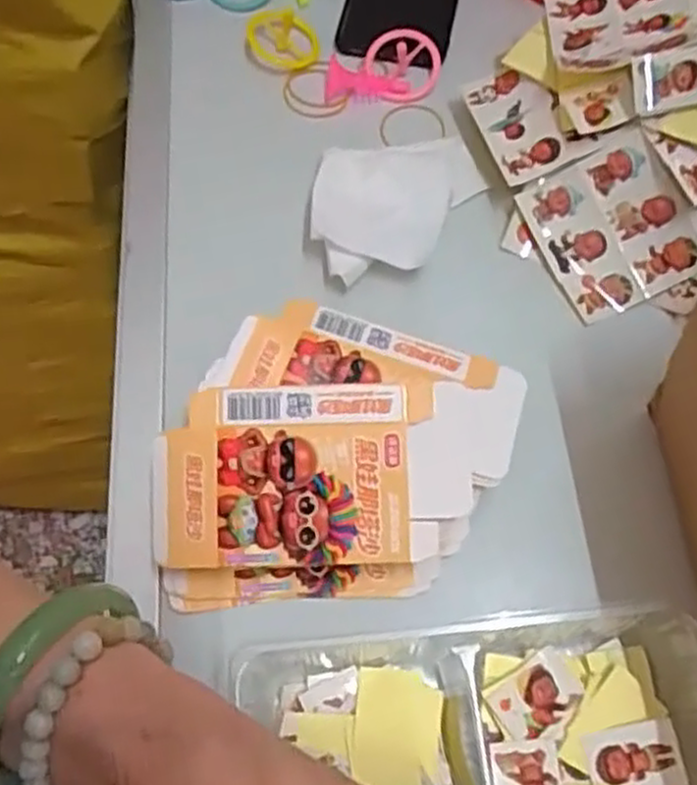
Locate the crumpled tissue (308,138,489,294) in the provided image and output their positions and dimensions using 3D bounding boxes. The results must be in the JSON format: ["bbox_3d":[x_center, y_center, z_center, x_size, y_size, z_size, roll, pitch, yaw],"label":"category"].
[{"bbox_3d":[0.030,-0.114,0.456,0.104,0.022,0.086,-11,67,-5],"label":"crumpled tissue"}]

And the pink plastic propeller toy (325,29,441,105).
[{"bbox_3d":[0.023,-0.215,0.505,0.075,0.022,0.040,0,67,0],"label":"pink plastic propeller toy"}]

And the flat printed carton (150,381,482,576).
[{"bbox_3d":[-0.017,0.040,0.360,0.146,0.006,0.082,-2,86,-1],"label":"flat printed carton"}]

